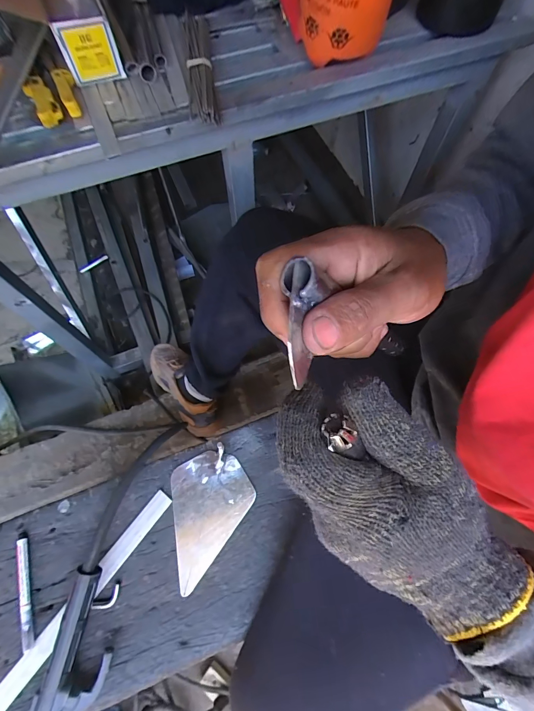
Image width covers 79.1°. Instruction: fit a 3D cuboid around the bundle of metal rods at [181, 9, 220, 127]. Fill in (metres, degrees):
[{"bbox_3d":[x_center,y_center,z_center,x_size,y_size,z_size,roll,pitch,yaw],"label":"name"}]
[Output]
[{"bbox_3d":[-0.116,-0.509,0.546,0.044,0.046,0.364,-8,66,-4],"label":"bundle of metal rods"}]

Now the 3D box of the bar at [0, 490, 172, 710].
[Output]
[{"bbox_3d":[-0.253,0.329,0.409,0.026,0.010,0.353,35,70,15],"label":"bar"}]

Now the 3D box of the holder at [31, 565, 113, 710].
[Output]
[{"bbox_3d":[-0.226,0.366,0.380,0.071,0.051,0.200,15,67,7],"label":"holder"}]

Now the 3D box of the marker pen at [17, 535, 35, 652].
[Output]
[{"bbox_3d":[-0.315,0.304,0.422,0.015,0.014,0.132,-19,67,-8],"label":"marker pen"}]

